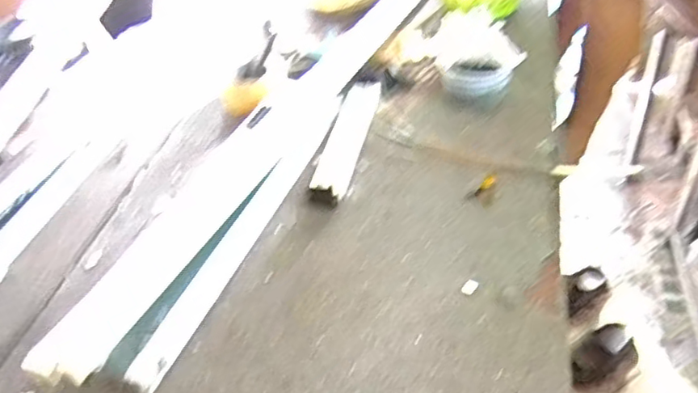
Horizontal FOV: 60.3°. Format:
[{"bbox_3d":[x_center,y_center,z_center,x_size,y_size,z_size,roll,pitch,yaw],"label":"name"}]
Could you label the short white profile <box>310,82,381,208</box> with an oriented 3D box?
[{"bbox_3d":[-0.005,-0.095,0.925,0.054,0.031,0.315,5,43,12],"label":"short white profile"}]

